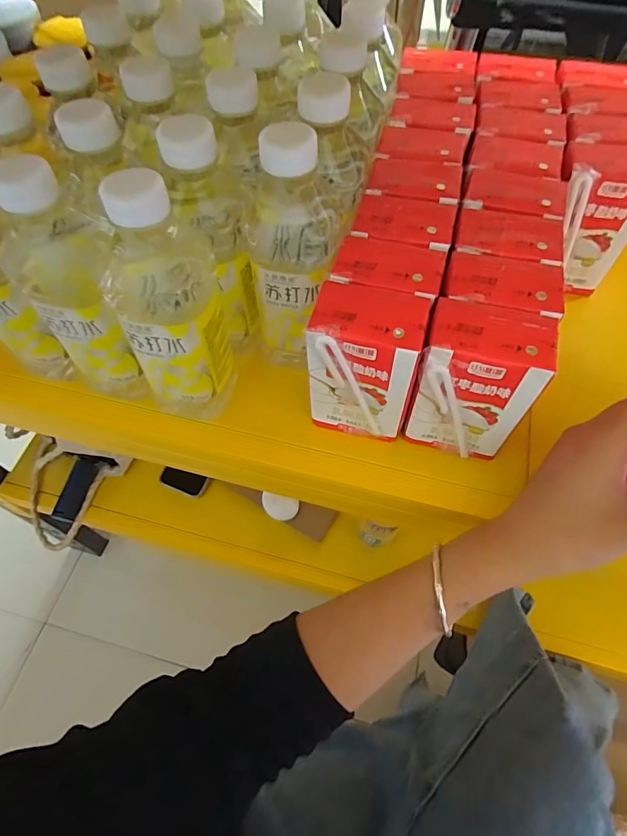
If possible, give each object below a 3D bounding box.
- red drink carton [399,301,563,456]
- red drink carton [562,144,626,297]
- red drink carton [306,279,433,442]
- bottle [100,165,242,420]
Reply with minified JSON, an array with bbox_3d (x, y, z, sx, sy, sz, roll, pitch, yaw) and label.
[{"bbox_3d":[0.099,-0.020,0.284,0.069,0.099,0.043,14,60,8],"label":"red drink carton"},{"bbox_3d":[0.215,-0.153,0.359,0.067,0.102,0.042,11,60,7],"label":"red drink carton"},{"bbox_3d":[0.033,-0.032,0.295,0.064,0.102,0.042,13,60,7],"label":"red drink carton"},{"bbox_3d":[-0.087,-0.066,0.282,0.064,0.156,0.057,-15,60,-8],"label":"bottle"}]

